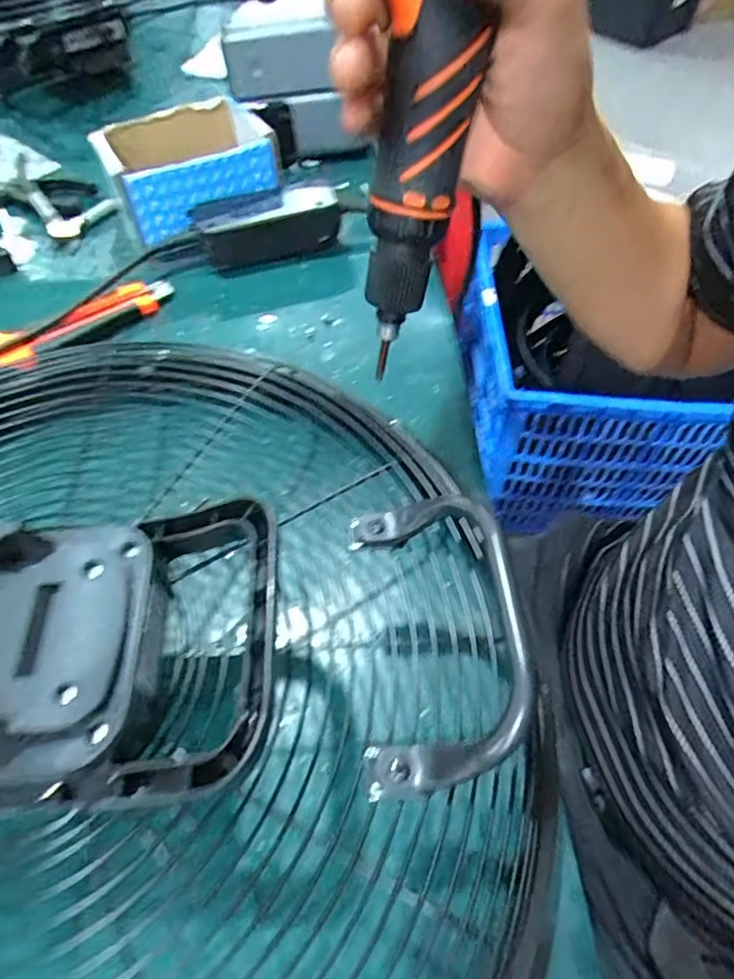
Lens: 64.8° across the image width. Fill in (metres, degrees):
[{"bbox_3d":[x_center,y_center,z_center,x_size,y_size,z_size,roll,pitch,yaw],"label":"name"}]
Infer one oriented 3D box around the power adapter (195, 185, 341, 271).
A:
[{"bbox_3d":[-0.081,-0.218,0.491,0.117,0.048,0.032,-20,58,-12],"label":"power adapter"}]

